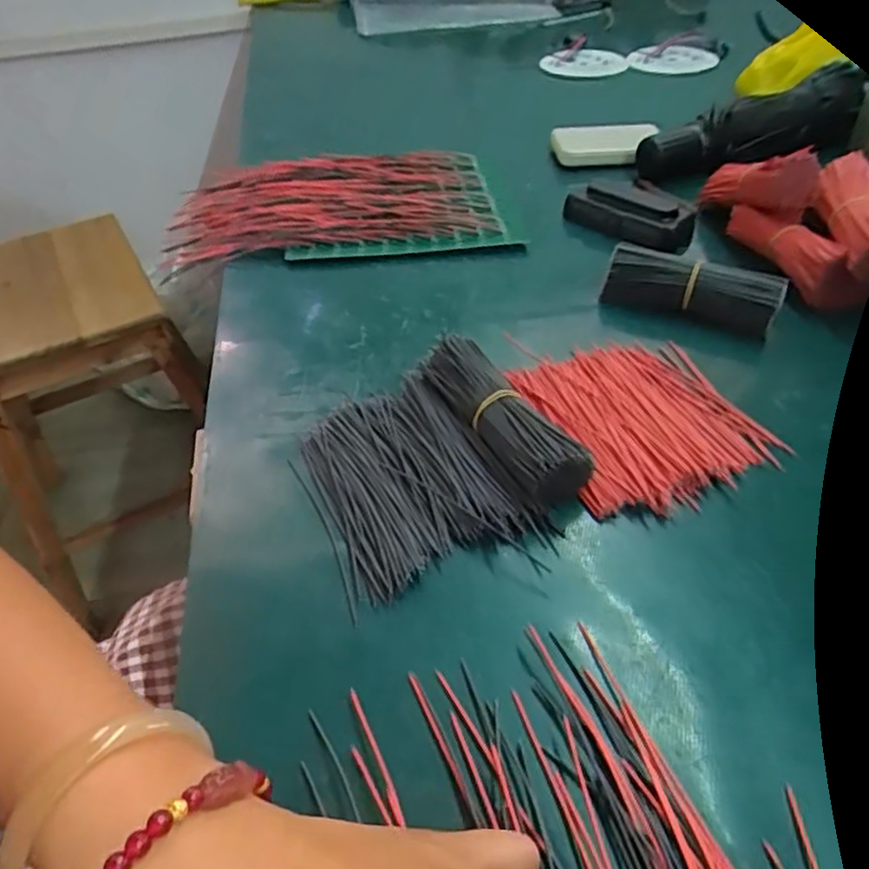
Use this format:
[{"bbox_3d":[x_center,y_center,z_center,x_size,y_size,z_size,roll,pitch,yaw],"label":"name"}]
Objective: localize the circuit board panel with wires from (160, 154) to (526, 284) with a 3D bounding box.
[{"bbox_3d":[-0.095,-0.208,0.616,0.290,0.023,0.181,-5,43,-5],"label":"circuit board panel with wires"}]

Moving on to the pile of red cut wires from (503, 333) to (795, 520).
[{"bbox_3d":[0.121,-0.013,0.396,0.123,0.016,0.127,-15,45,-16],"label":"pile of red cut wires"}]

